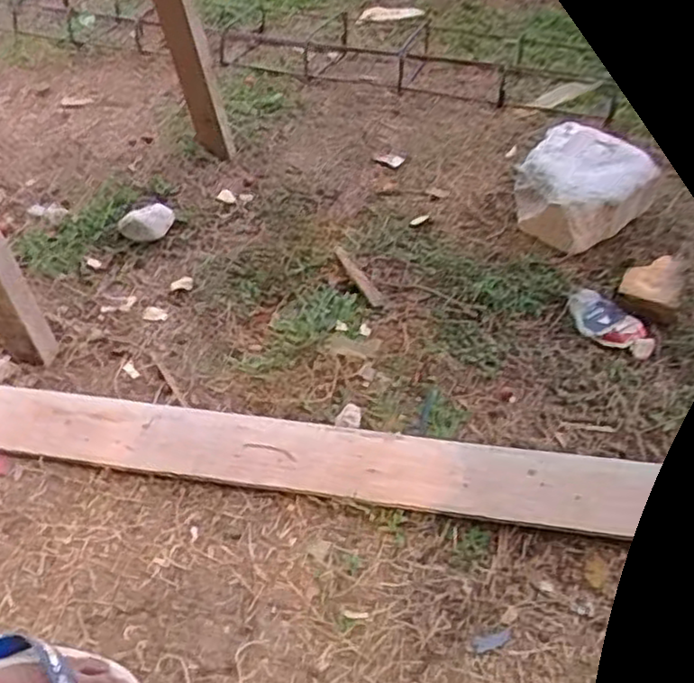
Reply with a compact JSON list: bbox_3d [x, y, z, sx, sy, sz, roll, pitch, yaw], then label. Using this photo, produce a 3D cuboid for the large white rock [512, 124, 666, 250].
[{"bbox_3d":[0.352,-0.239,1.107,0.189,0.102,0.170,-17,45,-15],"label":"large white rock"}]

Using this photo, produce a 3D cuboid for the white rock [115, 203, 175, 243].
[{"bbox_3d":[-0.318,-0.190,1.149,0.084,0.039,0.053,-24,47,-21],"label":"white rock"}]

